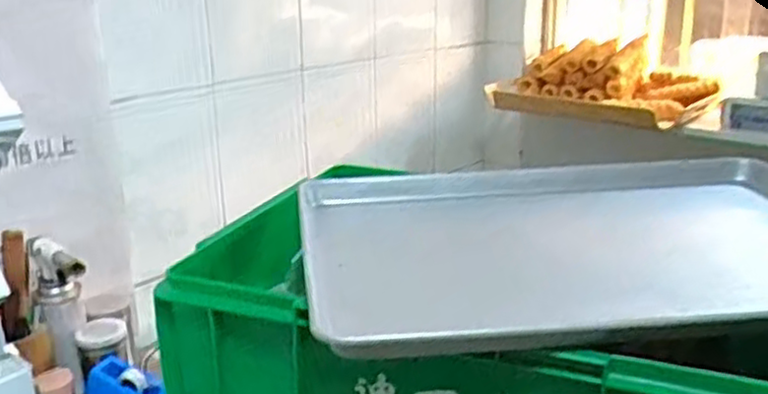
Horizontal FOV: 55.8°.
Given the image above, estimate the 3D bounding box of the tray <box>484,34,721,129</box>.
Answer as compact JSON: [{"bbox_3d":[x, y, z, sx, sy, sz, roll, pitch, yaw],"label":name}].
[{"bbox_3d":[0.466,-0.251,1.549,0.204,0.142,0.500,-14,22,-32],"label":"tray"}]

